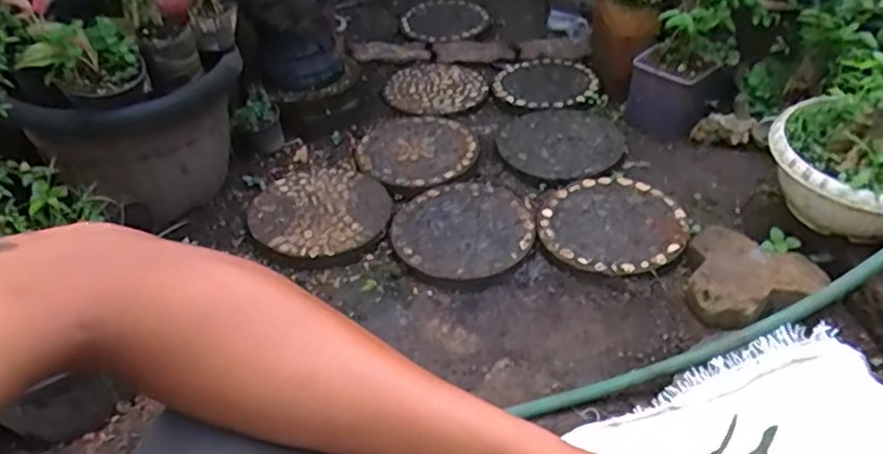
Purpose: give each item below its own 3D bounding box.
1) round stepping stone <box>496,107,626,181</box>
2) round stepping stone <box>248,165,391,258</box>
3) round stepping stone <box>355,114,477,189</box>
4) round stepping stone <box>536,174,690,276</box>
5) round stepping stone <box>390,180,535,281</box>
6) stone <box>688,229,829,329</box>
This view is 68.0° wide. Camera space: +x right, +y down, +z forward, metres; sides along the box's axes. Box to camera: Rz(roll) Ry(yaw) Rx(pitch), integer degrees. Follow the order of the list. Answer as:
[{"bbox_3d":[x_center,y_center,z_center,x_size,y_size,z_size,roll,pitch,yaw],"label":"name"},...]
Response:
[{"bbox_3d":[0.235,-0.173,1.328,0.230,0.039,0.243,-2,40,2],"label":"round stepping stone"},{"bbox_3d":[-0.222,-0.034,1.202,0.241,0.058,0.226,-2,40,2],"label":"round stepping stone"},{"bbox_3d":[-0.050,-0.162,1.326,0.235,0.022,0.248,-2,40,2],"label":"round stepping stone"},{"bbox_3d":[0.295,-0.004,1.136,0.241,0.029,0.240,-2,40,2],"label":"round stepping stone"},{"bbox_3d":[0.037,-0.002,1.157,0.238,0.022,0.246,-2,40,2],"label":"round stepping stone"},{"bbox_3d":[0.460,0.083,0.988,0.186,0.060,0.170,-2,40,2],"label":"stone"}]

